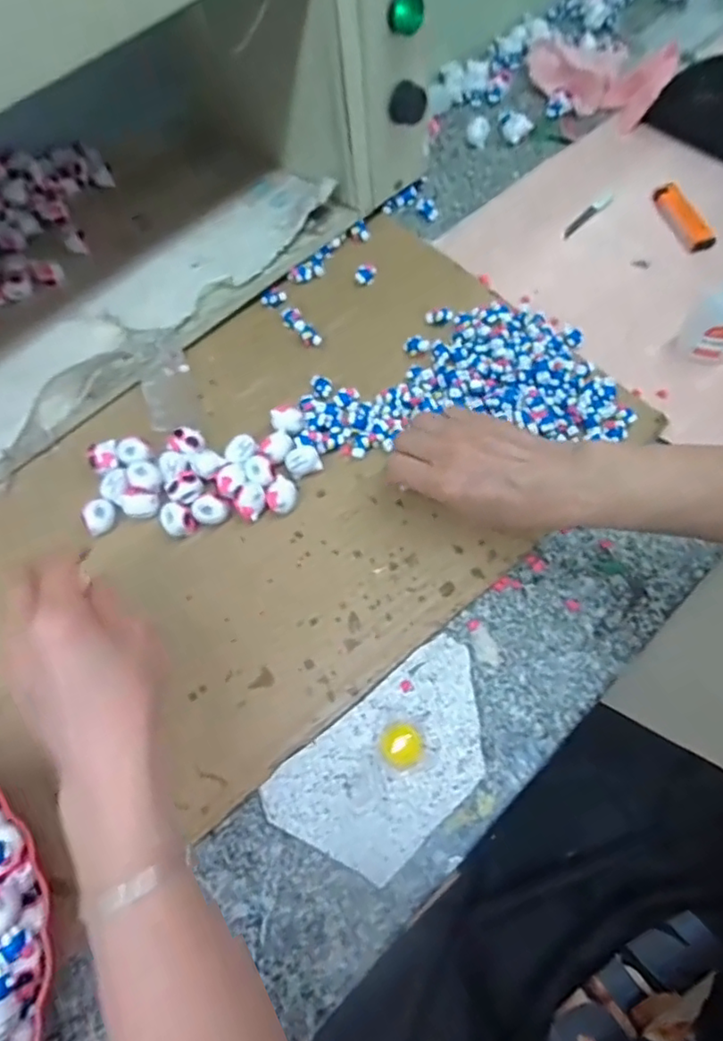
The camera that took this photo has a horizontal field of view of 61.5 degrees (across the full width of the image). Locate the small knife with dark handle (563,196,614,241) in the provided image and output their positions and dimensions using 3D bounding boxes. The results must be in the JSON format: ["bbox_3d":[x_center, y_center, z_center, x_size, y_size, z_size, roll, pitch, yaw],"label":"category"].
[{"bbox_3d":[0.217,-0.294,0.588,0.012,0.004,0.079,42,73,17],"label":"small knife with dark handle"}]

